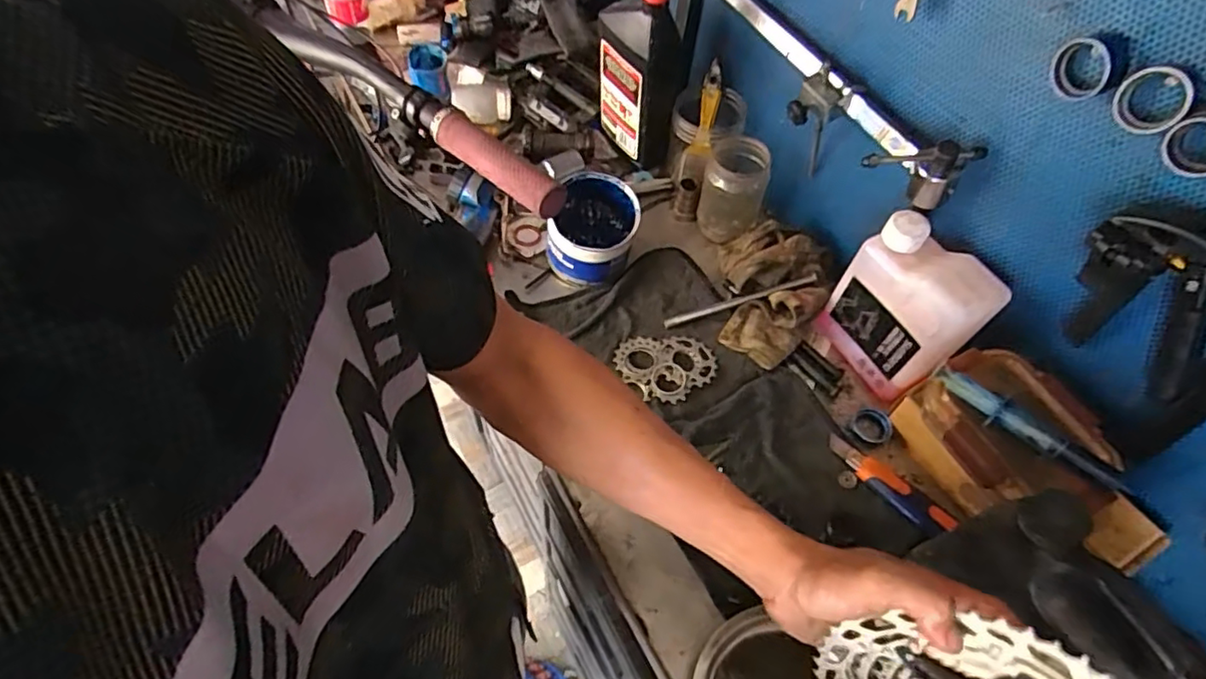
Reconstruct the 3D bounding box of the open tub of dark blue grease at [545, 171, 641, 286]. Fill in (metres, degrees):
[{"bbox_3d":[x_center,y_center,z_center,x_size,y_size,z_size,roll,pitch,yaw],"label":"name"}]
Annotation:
[{"bbox_3d":[-0.013,-0.117,0.707,0.093,0.104,0.095,2,58,-3],"label":"open tub of dark blue grease"}]

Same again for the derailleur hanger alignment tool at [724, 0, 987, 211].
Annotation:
[{"bbox_3d":[0.199,-0.262,0.630,0.075,0.095,0.383,-24,62,-18],"label":"derailleur hanger alignment tool"}]

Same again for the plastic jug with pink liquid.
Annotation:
[{"bbox_3d":[0.300,-0.022,0.613,0.056,0.175,0.129,-26,63,-19],"label":"plastic jug with pink liquid"}]

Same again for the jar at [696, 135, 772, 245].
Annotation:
[{"bbox_3d":[0.157,-0.180,0.739,0.073,0.108,0.073,2,58,-3],"label":"jar"}]

